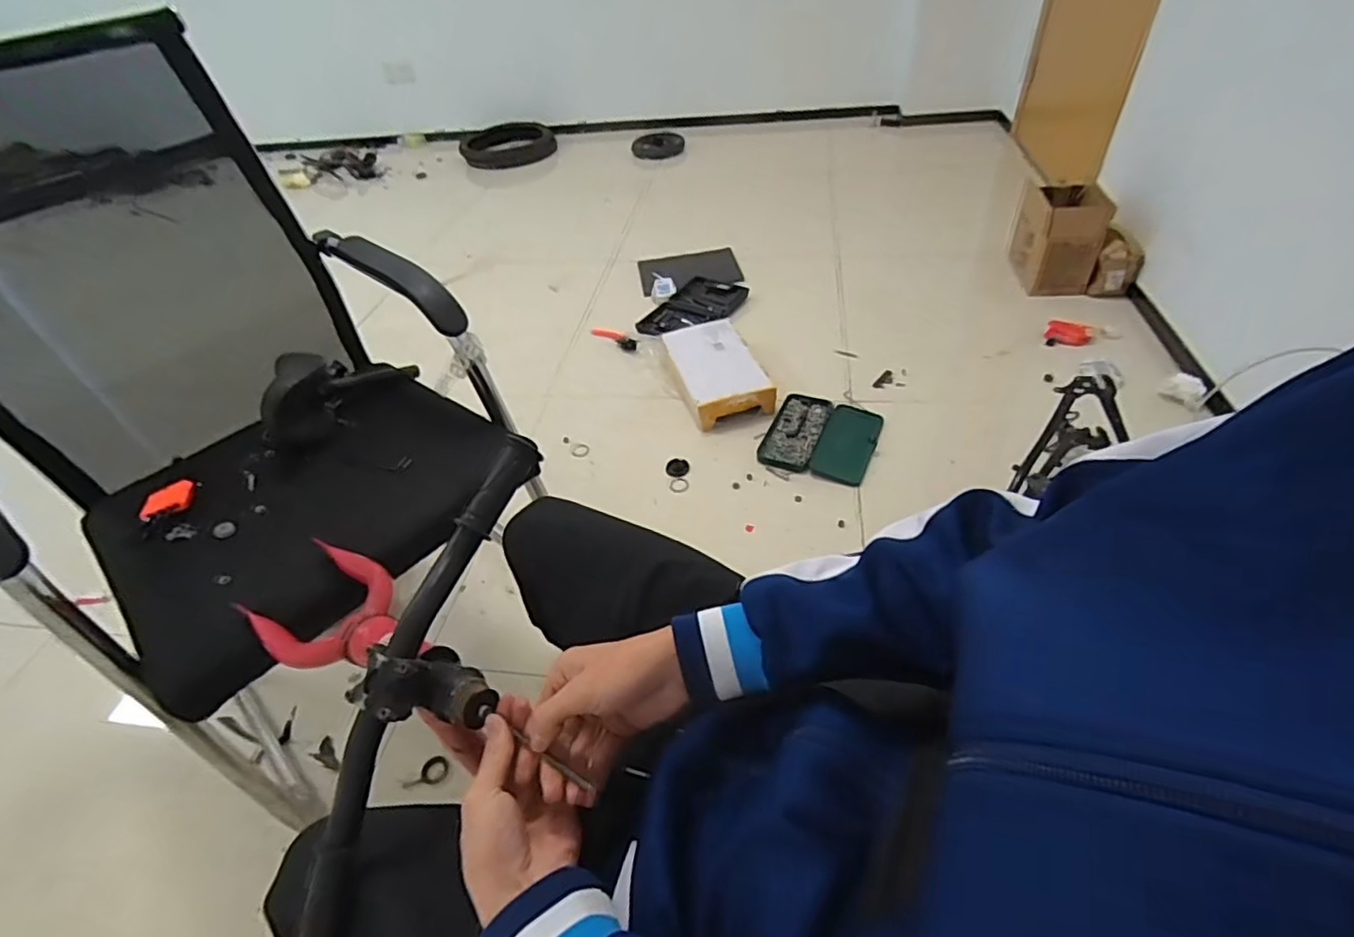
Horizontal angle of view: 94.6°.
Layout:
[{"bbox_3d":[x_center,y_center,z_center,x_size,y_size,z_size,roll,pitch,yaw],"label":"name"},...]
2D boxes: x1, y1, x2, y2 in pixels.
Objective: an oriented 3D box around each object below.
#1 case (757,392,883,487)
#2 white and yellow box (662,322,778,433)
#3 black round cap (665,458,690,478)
[{"bbox_3d":[0.338,-0.082,1.464,0.242,0.035,0.259,14,47,21],"label":"case"},{"bbox_3d":[0.105,-0.263,1.640,0.214,0.078,0.348,-16,44,-9],"label":"white and yellow box"},{"bbox_3d":[0.002,-0.002,1.456,0.055,0.014,0.058,-4,43,4],"label":"black round cap"}]

